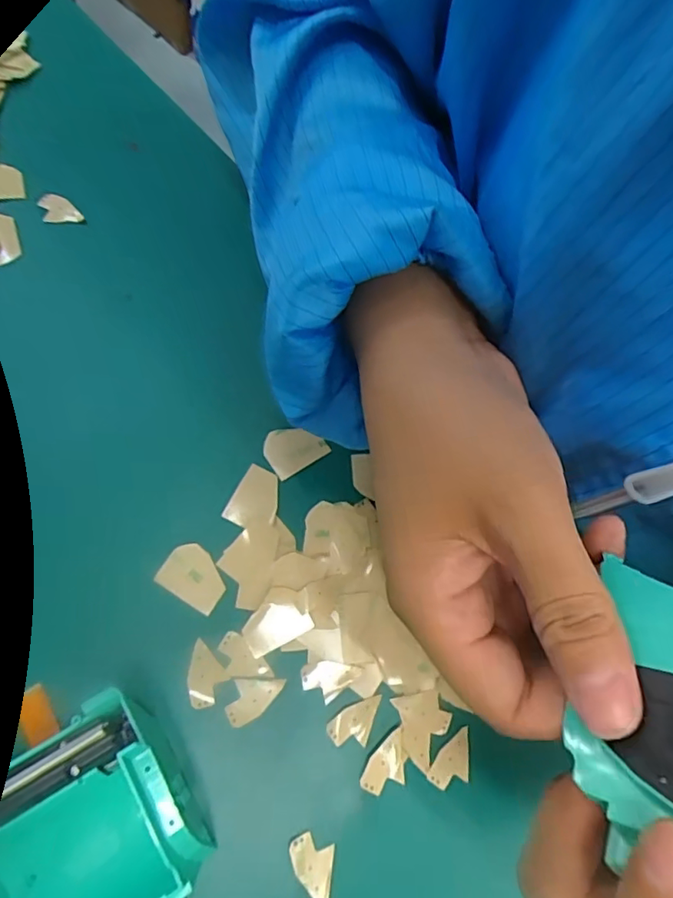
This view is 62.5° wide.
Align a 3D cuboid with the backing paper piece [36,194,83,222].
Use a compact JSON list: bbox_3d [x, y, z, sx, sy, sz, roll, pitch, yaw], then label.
[{"bbox_3d":[-0.149,-0.130,0.299,0.022,0.004,0.014,-2,100,-4],"label":"backing paper piece"}]

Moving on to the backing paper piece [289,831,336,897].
[{"bbox_3d":[-0.010,0.165,0.218,0.018,0.004,0.023,10,66,-2],"label":"backing paper piece"}]

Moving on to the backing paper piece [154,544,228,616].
[{"bbox_3d":[-0.063,0.057,0.249,0.029,0.004,0.022,33,71,5],"label":"backing paper piece"}]

